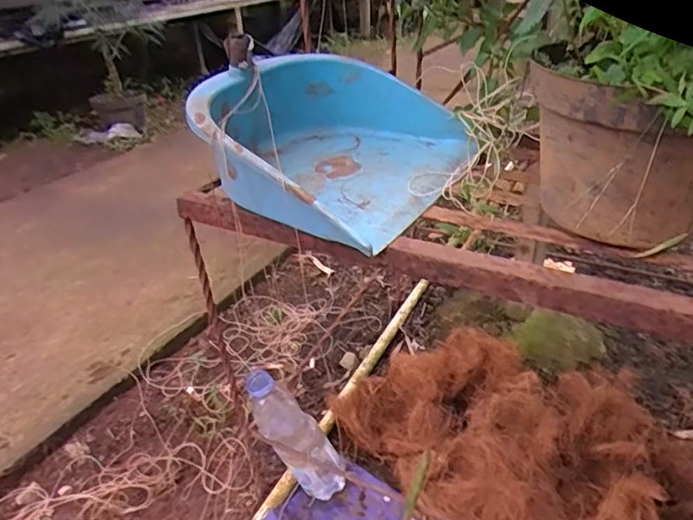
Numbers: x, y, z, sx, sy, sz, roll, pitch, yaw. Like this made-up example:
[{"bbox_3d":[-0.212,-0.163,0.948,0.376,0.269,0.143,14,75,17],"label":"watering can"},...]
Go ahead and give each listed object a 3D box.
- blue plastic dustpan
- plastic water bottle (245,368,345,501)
[{"bbox_3d":[-0.004,-0.122,0.512,0.224,0.094,0.250,21,39,35],"label":"blue plastic dustpan"},{"bbox_3d":[-0.065,0.238,0.712,0.054,0.230,0.061,-14,30,23],"label":"plastic water bottle"}]

